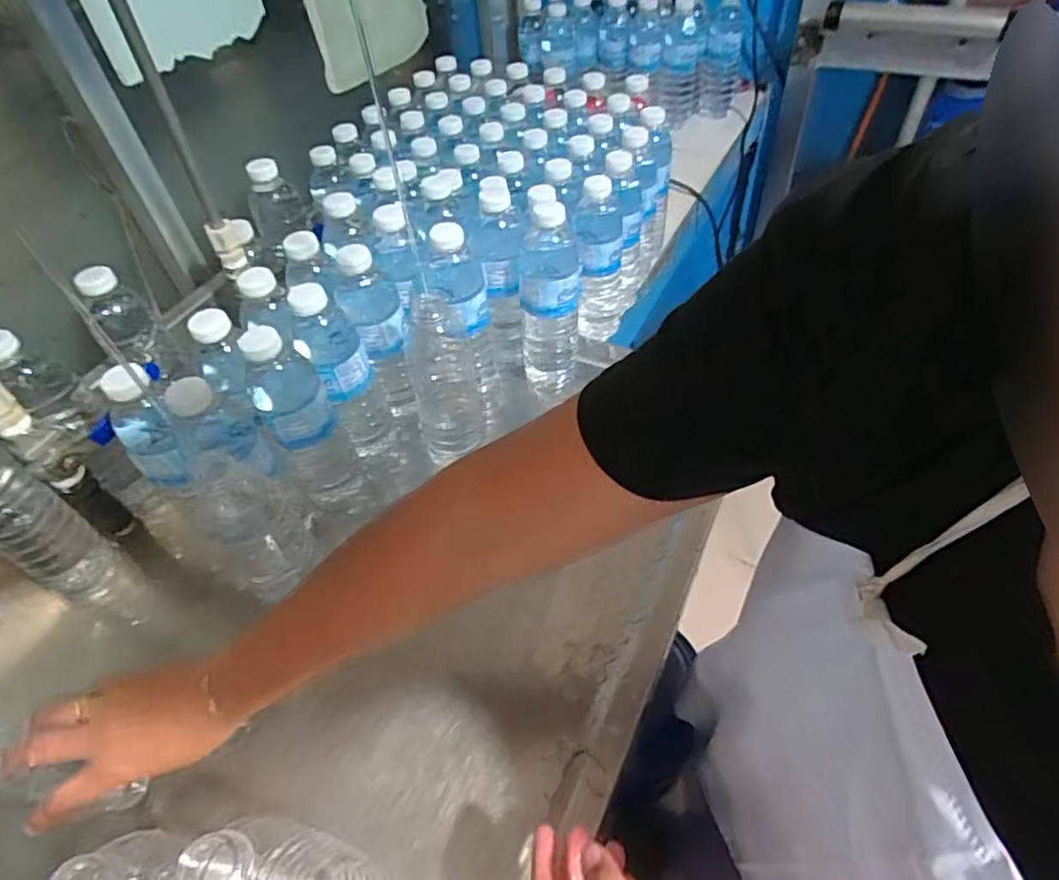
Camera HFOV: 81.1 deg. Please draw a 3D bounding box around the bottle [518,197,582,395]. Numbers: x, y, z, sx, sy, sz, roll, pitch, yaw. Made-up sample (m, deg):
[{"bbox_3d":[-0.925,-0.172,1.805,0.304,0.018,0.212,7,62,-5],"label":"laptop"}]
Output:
[{"bbox_3d":[0.023,-0.147,0.660,0.065,0.202,0.080,2,50,7],"label":"bottle"}]

